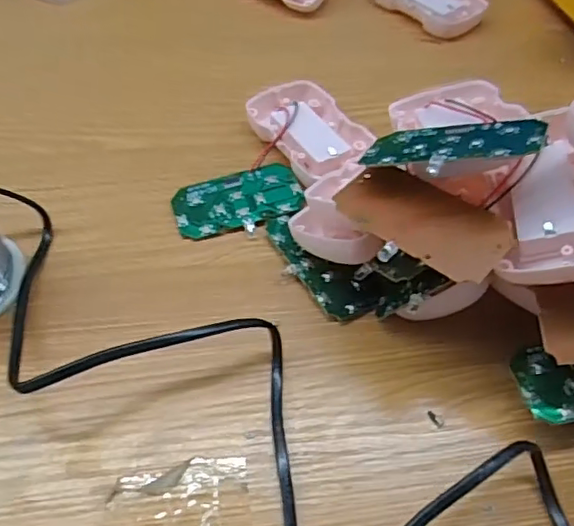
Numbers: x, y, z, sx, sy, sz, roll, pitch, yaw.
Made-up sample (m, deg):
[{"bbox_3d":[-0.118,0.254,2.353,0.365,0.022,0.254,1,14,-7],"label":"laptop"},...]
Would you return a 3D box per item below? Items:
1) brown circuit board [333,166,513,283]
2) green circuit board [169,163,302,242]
[{"bbox_3d":[0.057,-0.019,0.247,0.072,0.004,0.038,33,65,28],"label":"brown circuit board"},{"bbox_3d":[-0.027,-0.034,0.334,0.073,0.008,0.042,-15,56,-15],"label":"green circuit board"}]

